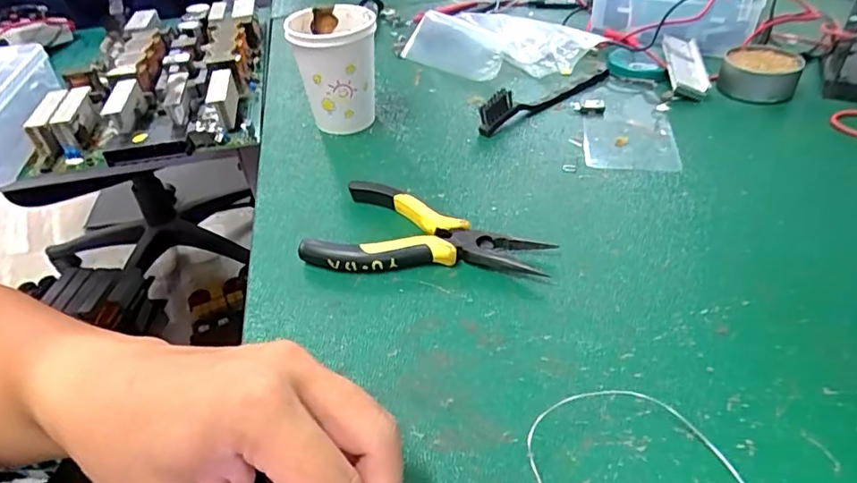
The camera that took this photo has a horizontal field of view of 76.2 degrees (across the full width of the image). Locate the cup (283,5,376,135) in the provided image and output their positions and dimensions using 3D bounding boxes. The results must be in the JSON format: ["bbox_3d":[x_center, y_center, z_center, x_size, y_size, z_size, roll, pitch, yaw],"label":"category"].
[{"bbox_3d":[-0.077,-0.143,0.467,0.066,0.092,0.069,-2,40,2],"label":"cup"}]

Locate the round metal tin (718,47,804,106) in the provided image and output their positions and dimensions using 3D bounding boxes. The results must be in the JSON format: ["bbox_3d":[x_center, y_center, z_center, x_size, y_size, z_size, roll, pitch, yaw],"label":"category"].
[{"bbox_3d":[0.297,-0.150,0.491,0.062,0.031,0.053,21,46,27],"label":"round metal tin"}]

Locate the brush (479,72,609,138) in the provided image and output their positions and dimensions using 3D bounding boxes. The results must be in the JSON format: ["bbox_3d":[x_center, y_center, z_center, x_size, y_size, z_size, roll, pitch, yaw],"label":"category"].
[{"bbox_3d":[0.111,-0.137,0.490,0.165,0.032,0.013,-28,45,-26],"label":"brush"}]

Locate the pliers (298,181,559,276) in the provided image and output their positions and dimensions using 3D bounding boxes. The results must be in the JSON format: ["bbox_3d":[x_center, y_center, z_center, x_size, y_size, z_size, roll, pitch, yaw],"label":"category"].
[{"bbox_3d":[-0.003,0.001,0.350,0.144,0.017,0.075,14,43,21],"label":"pliers"}]

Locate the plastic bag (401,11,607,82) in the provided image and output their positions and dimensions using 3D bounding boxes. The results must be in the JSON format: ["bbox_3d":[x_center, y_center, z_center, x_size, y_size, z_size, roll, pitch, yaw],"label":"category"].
[{"bbox_3d":[0.073,-0.220,0.595,0.127,0.030,0.175,-33,48,-30],"label":"plastic bag"}]

